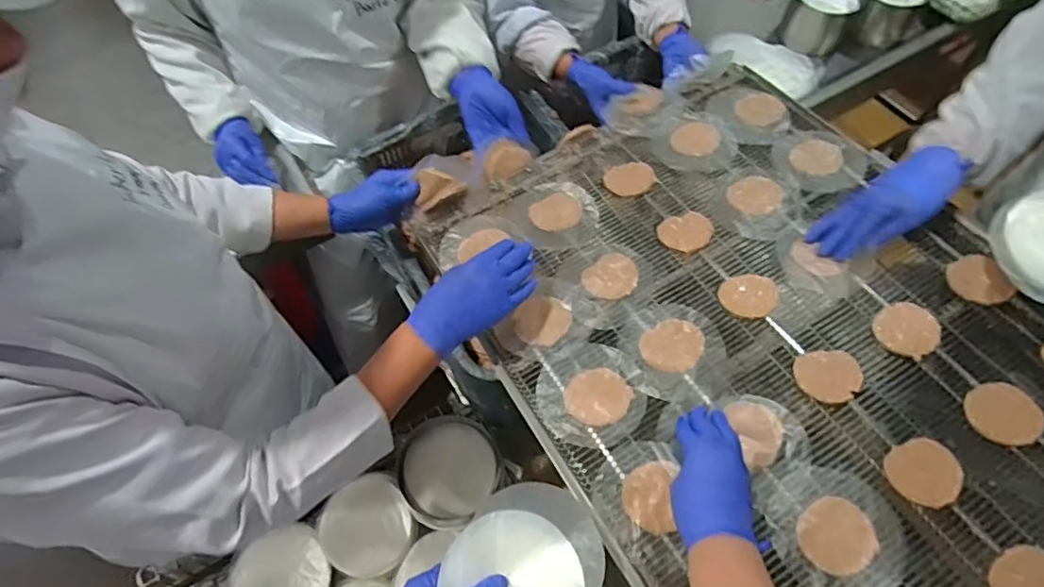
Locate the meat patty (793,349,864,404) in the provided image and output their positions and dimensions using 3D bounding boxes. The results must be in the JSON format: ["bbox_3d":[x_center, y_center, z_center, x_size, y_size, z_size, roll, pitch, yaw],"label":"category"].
[{"bbox_3d":[0.341,0.091,0.632,0.067,0.014,0.062,-1,62,1],"label":"meat patty"}]

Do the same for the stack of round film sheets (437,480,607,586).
[{"bbox_3d":[-0.004,0.243,0.478,0.122,0.032,0.165,25,65,15],"label":"stack of round film sheets"}]

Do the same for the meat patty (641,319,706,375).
[{"bbox_3d":[0.177,0.060,0.669,0.068,0.006,0.071,-1,62,1],"label":"meat patty"}]

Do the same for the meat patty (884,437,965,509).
[{"bbox_3d":[0.405,0.180,0.572,0.070,0.008,0.063,-20,63,-9],"label":"meat patty"}]

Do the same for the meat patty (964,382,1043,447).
[{"bbox_3d":[0.507,0.125,0.596,0.066,0.011,0.066,-1,62,1],"label":"meat patty"}]

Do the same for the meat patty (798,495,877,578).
[{"bbox_3d":[0.302,0.230,0.542,0.070,0.014,0.064,-1,62,1],"label":"meat patty"}]

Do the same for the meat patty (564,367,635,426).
[{"bbox_3d":[0.086,0.116,0.641,0.069,0.009,0.064,22,65,13],"label":"meat patty"}]

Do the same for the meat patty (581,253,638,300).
[{"bbox_3d":[0.113,-0.021,0.719,0.068,0.007,0.060,-38,67,-17],"label":"meat patty"}]

